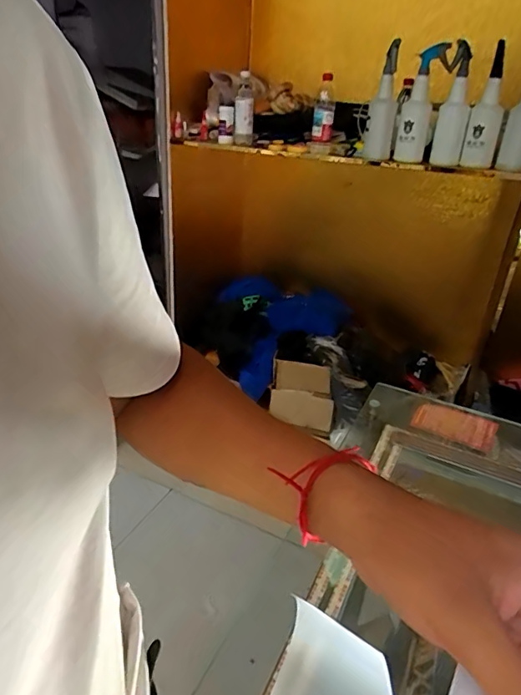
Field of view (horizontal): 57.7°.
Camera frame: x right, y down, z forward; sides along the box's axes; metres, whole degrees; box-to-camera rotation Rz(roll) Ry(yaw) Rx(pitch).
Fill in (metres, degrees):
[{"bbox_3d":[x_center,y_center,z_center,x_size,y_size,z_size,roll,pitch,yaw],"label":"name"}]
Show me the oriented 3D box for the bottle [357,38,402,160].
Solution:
[{"bbox_3d":[0.379,-0.760,1.482,0.086,0.316,0.127,7,28,8],"label":"bottle"}]

